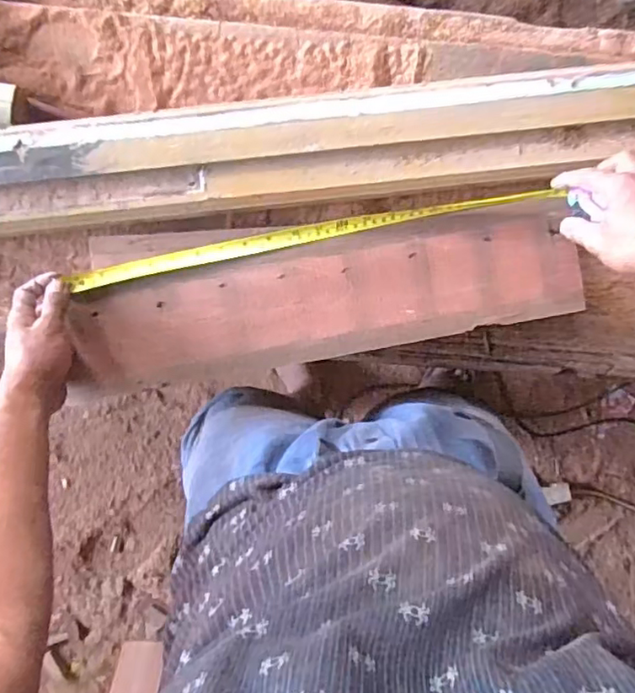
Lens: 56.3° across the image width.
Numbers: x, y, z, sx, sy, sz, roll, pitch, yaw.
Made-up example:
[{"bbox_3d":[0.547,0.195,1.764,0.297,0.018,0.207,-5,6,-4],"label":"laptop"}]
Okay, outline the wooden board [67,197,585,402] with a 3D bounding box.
[{"bbox_3d":[0.008,-0.048,0.644,0.539,0.026,0.121,-12,95,0],"label":"wooden board"}]

